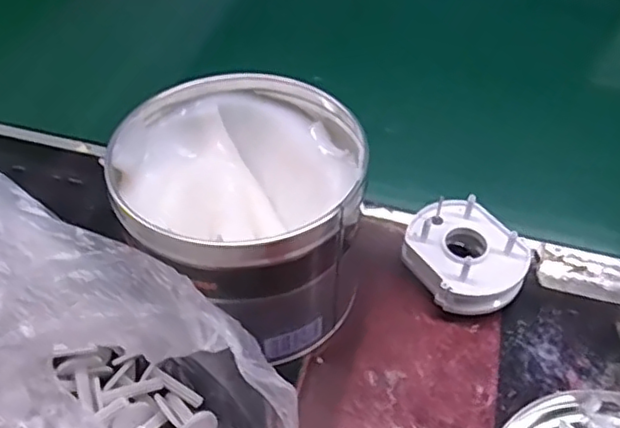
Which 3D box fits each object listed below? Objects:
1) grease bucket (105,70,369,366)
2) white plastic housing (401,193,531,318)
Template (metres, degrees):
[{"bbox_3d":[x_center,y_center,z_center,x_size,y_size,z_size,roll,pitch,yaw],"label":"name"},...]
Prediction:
[{"bbox_3d":[-0.036,0.005,0.350,0.122,0.105,0.125,1,45,-1],"label":"grease bucket"},{"bbox_3d":[0.090,0.027,0.378,0.061,0.037,0.068,-25,51,-24],"label":"white plastic housing"}]

